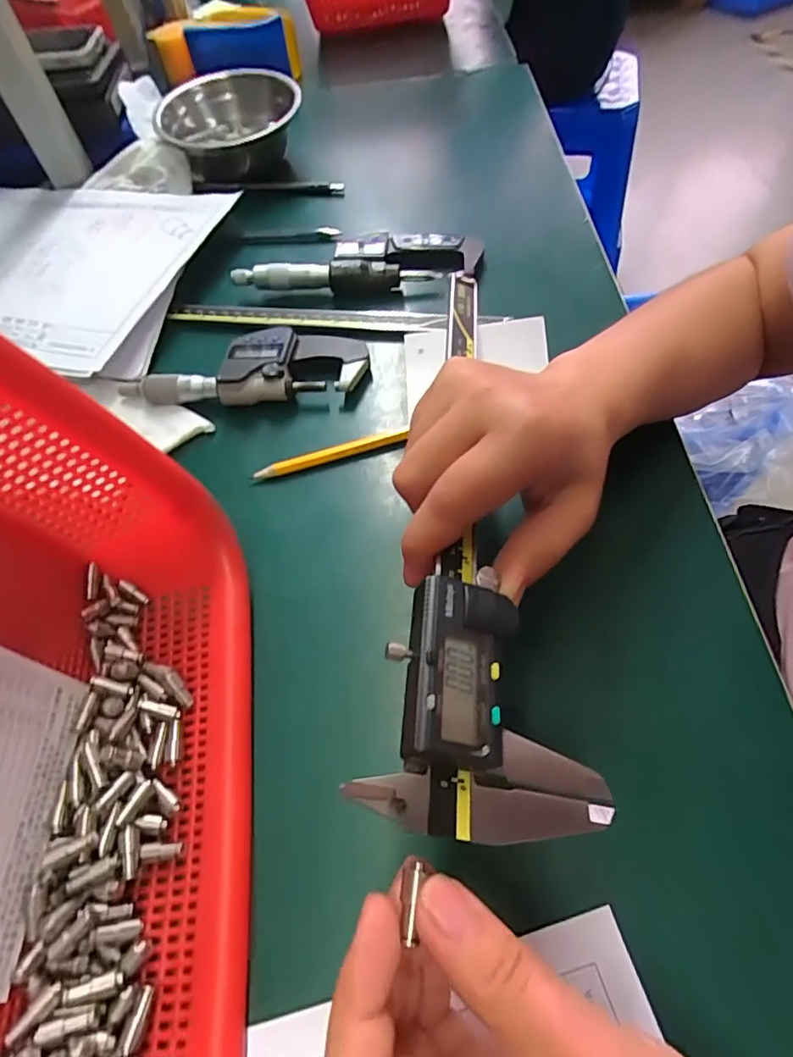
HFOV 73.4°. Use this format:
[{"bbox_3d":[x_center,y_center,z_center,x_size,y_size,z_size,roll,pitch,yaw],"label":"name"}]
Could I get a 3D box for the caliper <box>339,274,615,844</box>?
[{"bbox_3d":[0.029,-0.026,0.223,0.068,0.021,0.270,0,54,3],"label":"caliper"}]

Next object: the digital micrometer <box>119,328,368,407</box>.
[{"bbox_3d":[-0.098,-0.106,0.347,0.155,0.022,0.052,-5,58,2],"label":"digital micrometer"}]

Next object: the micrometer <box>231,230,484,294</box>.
[{"bbox_3d":[-0.029,-0.201,0.403,0.184,0.022,0.046,-4,58,2],"label":"micrometer"}]

